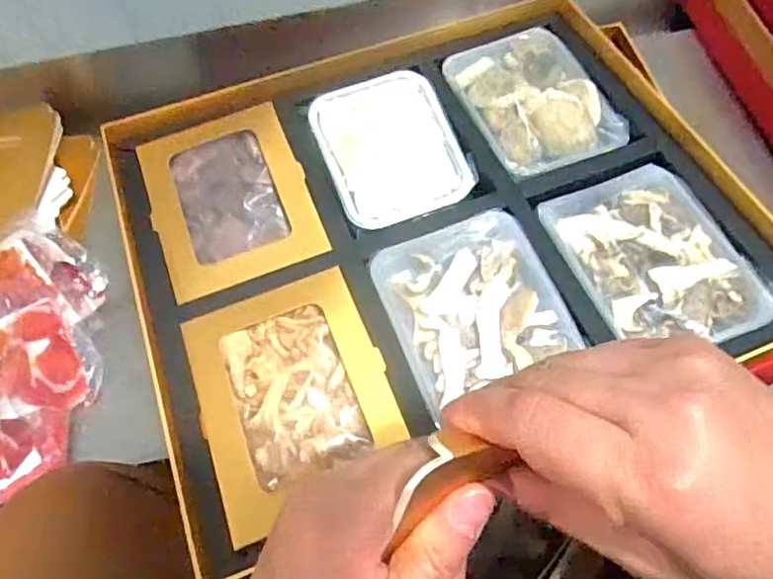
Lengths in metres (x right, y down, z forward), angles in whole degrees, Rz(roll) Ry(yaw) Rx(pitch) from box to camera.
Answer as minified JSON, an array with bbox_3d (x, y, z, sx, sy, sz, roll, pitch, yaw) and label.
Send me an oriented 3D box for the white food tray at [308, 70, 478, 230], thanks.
[{"bbox_3d":[0.003,-0.130,0.549,0.115,0.024,0.144,-20,63,-5],"label":"white food tray"}]

